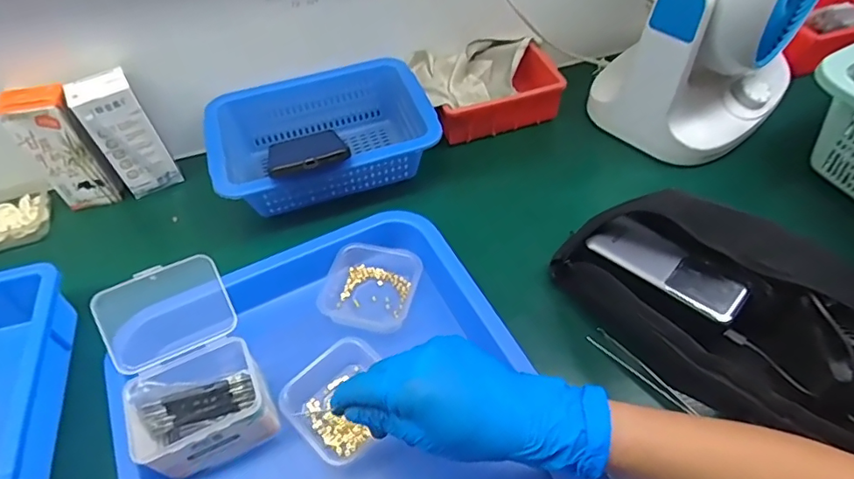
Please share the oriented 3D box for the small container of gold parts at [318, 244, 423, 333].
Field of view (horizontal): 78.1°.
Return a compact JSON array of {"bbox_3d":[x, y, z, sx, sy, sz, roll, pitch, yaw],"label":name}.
[{"bbox_3d":[-0.052,0.044,0.481,0.077,0.025,0.076,13,54,12],"label":"small container of gold parts"}]

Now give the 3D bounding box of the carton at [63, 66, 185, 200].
[{"bbox_3d":[-0.310,-0.106,0.550,0.056,0.130,0.034,-25,55,-16],"label":"carton"}]

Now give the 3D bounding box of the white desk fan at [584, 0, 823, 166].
[{"bbox_3d":[0.313,-0.249,0.548,0.171,0.257,0.211,29,58,22],"label":"white desk fan"}]

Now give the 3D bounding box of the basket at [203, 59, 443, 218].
[{"bbox_3d":[-0.113,-0.112,0.572,0.223,0.087,0.173,-16,53,-10],"label":"basket"}]

